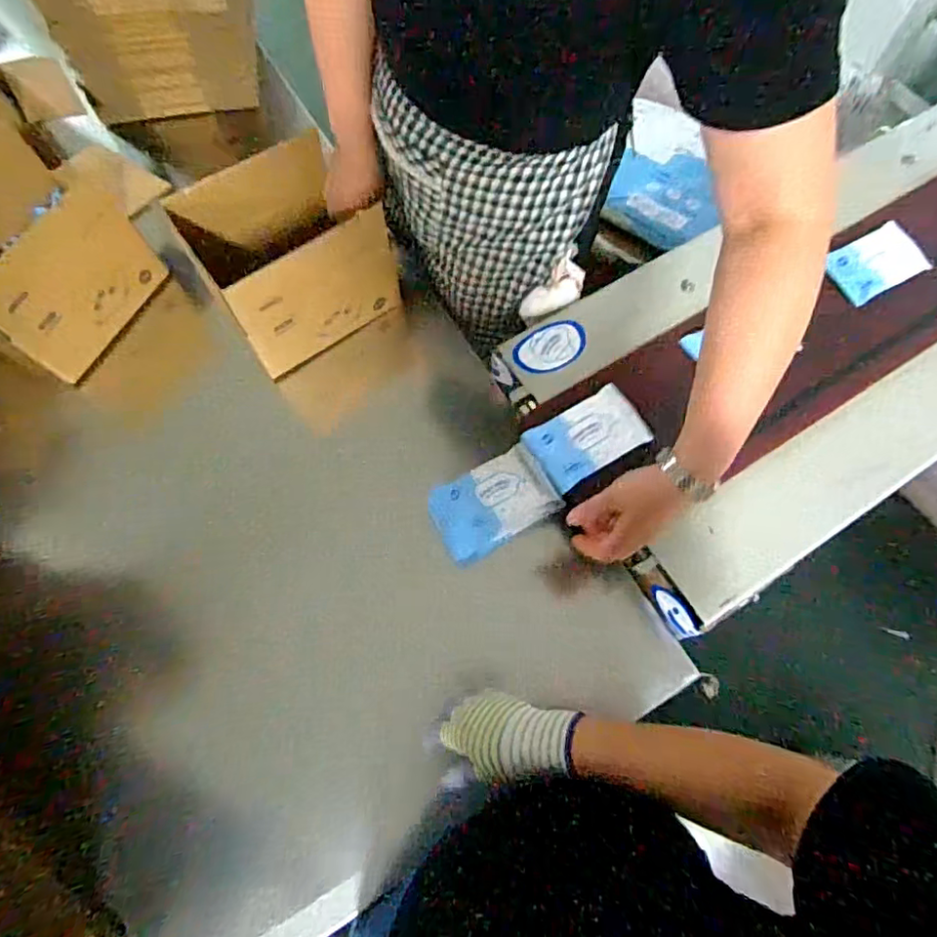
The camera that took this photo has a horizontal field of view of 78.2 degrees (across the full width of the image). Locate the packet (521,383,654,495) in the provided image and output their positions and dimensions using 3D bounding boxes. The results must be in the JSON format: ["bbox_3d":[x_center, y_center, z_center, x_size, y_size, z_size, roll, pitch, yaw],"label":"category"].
[{"bbox_3d":[0.142,-0.039,0.692,0.140,0.041,0.092,-29,73,-9],"label":"packet"}]

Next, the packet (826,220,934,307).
[{"bbox_3d":[0.574,-0.293,0.813,0.149,0.014,0.090,-27,73,-8],"label":"packet"}]

